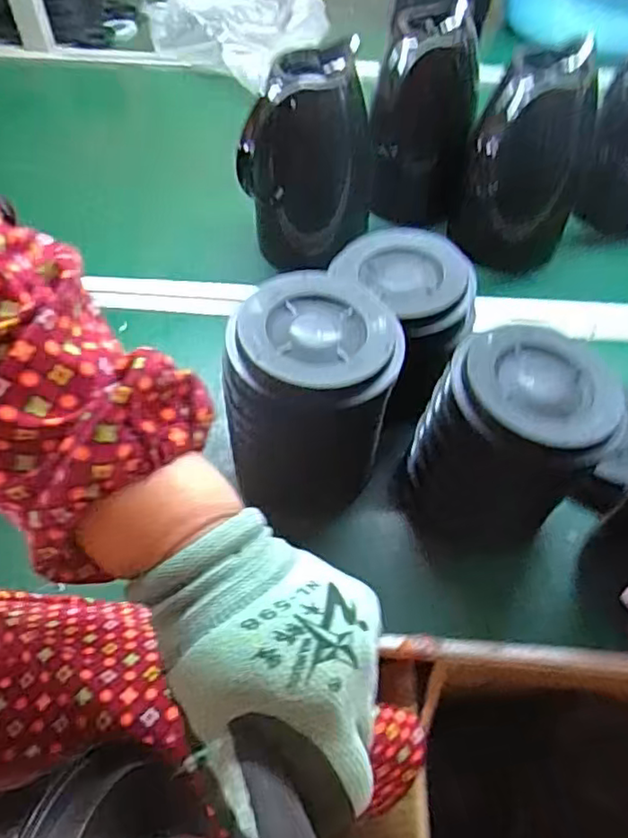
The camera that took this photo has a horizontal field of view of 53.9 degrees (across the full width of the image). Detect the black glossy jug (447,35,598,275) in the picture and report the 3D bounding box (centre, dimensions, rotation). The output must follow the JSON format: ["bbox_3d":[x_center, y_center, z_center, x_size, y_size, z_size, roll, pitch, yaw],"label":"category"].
[{"bbox_3d":[0.217,-0.261,0.654,0.121,0.200,0.144,24,56,17],"label":"black glossy jug"}]

